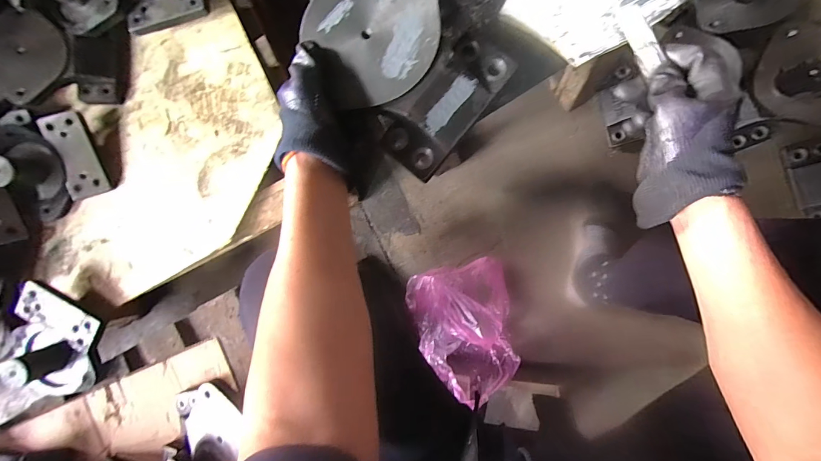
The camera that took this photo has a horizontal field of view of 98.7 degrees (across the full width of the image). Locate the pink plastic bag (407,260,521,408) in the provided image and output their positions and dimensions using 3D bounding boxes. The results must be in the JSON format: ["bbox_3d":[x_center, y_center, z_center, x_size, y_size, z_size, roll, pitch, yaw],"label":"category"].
[{"bbox_3d":[0.097,0.181,0.635,0.178,0.124,0.233,-12,86,8],"label":"pink plastic bag"}]

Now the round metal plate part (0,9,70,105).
[{"bbox_3d":[-0.622,-0.278,0.563,0.121,0.012,0.145,18,77,-10],"label":"round metal plate part"}]

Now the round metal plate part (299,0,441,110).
[{"bbox_3d":[-0.034,-0.185,0.328,0.125,0.009,0.126,-11,86,8],"label":"round metal plate part"}]

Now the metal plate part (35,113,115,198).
[{"bbox_3d":[-0.560,-0.126,0.589,0.056,0.020,0.134,-23,103,-33],"label":"metal plate part"}]

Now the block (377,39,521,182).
[{"bbox_3d":[0.032,-0.123,0.336,0.067,0.030,0.140,42,94,8],"label":"block"}]

